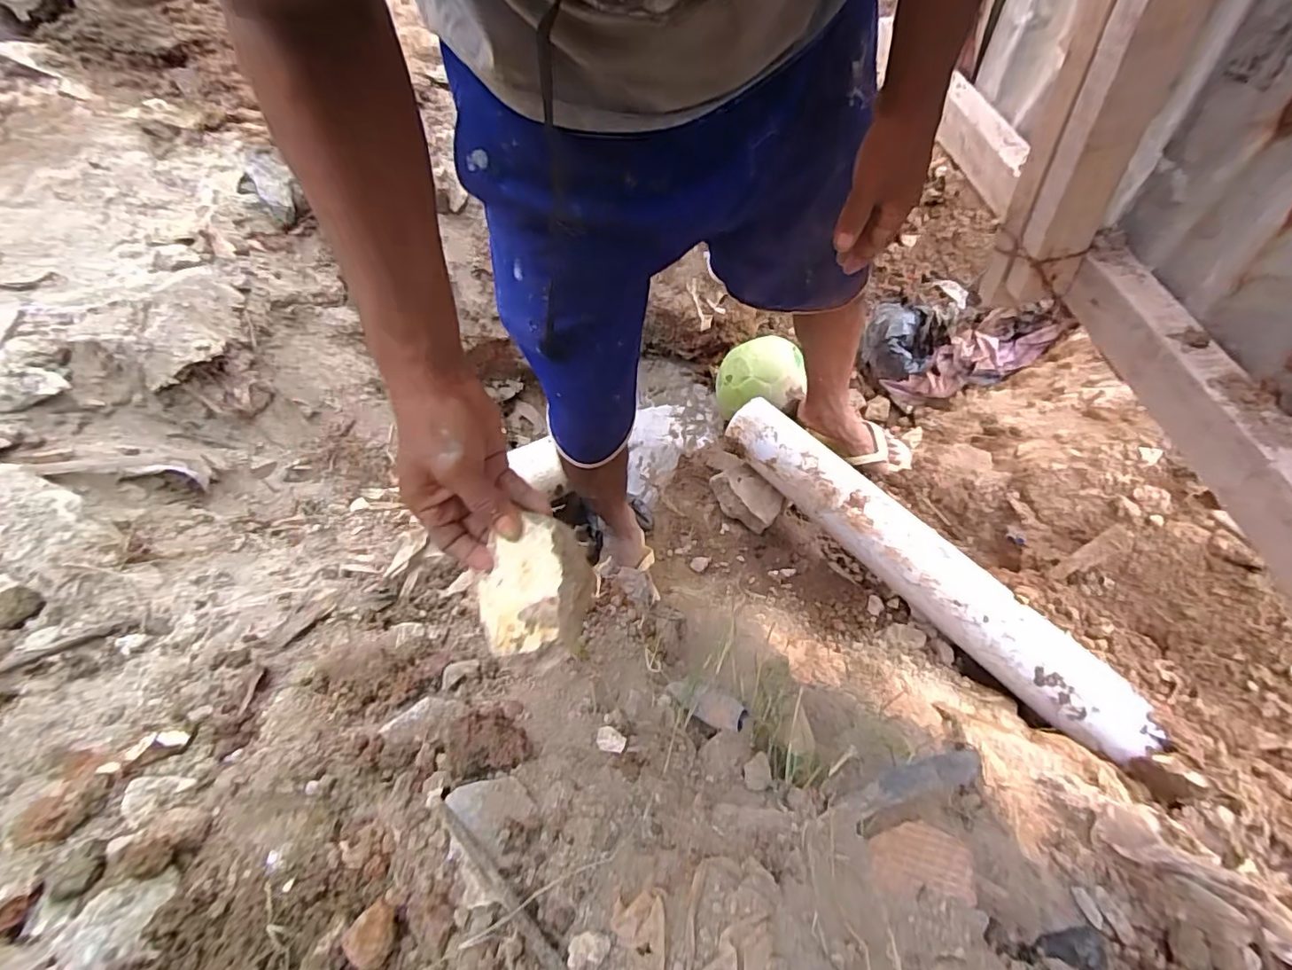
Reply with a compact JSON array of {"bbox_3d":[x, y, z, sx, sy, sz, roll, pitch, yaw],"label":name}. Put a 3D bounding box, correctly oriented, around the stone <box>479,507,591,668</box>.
[{"bbox_3d":[-0.083,0.076,0.402,0.081,0.032,0.096,-1,80,13],"label":"stone"}]

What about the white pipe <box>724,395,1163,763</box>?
[{"bbox_3d":[0.417,0.104,0.908,0.095,0.085,0.745,-33,64,-21],"label":"white pipe"}]

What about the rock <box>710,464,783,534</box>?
[{"bbox_3d":[0.194,0.022,1.097,0.073,0.072,0.146,-38,66,-23],"label":"rock"}]

